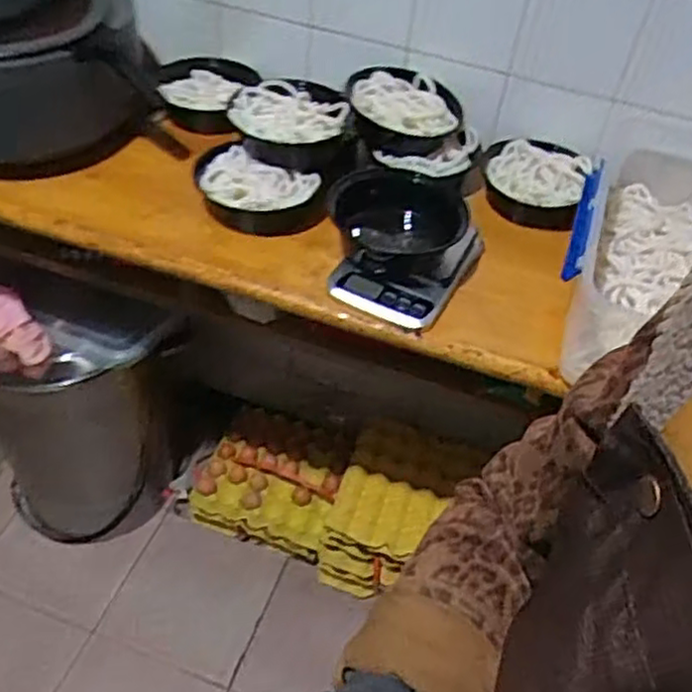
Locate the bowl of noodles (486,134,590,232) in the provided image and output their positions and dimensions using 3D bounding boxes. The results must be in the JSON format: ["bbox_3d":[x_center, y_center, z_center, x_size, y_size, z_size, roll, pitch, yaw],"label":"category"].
[{"bbox_3d":[0.267,-0.235,1.034,0.144,0.052,0.157,4,45,-4],"label":"bowl of noodles"}]

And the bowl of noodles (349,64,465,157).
[{"bbox_3d":[0.086,-0.338,1.038,0.166,0.067,0.169,4,45,-4],"label":"bowl of noodles"}]

